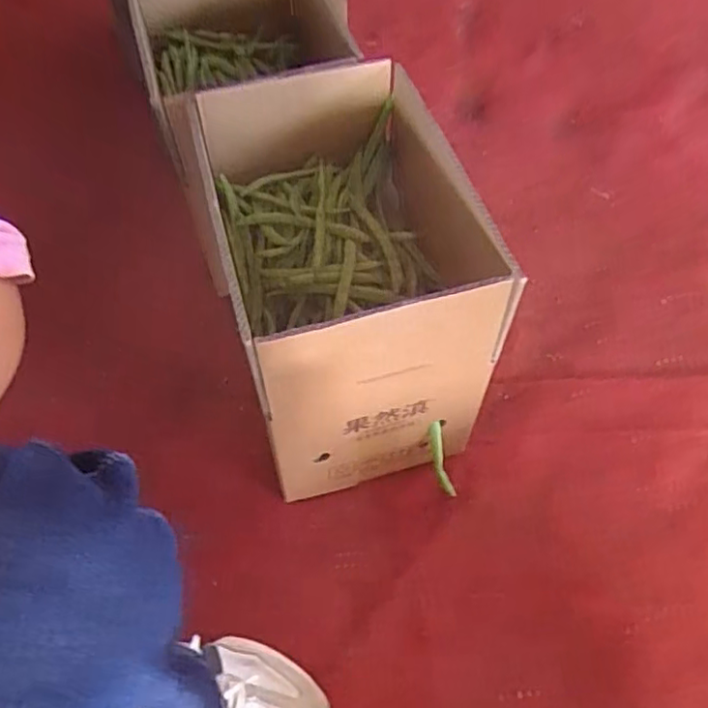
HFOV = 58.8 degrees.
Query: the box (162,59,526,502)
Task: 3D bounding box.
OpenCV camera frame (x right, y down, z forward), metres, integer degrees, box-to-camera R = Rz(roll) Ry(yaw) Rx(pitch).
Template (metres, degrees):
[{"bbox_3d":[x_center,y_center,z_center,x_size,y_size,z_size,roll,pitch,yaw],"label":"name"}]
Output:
[{"bbox_3d":[-0.020,-0.075,0.646,0.224,0.303,0.343,-16,56,-13],"label":"box"}]

